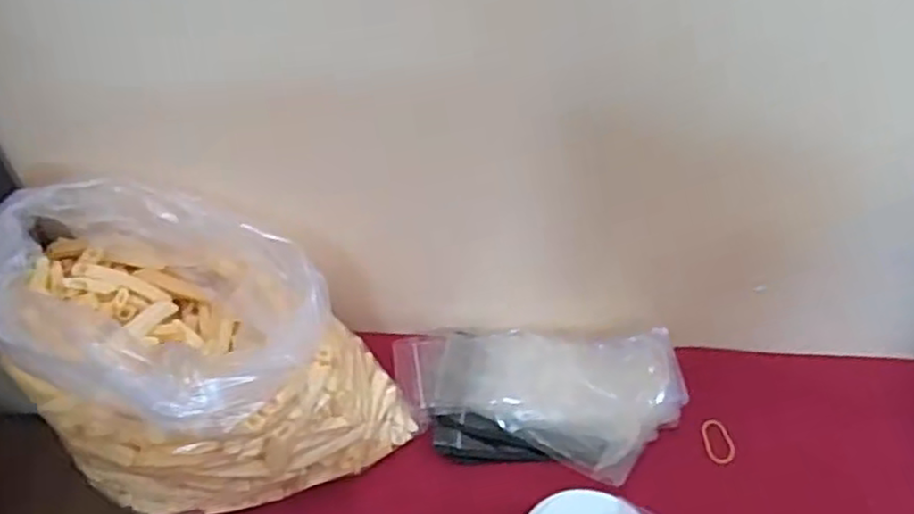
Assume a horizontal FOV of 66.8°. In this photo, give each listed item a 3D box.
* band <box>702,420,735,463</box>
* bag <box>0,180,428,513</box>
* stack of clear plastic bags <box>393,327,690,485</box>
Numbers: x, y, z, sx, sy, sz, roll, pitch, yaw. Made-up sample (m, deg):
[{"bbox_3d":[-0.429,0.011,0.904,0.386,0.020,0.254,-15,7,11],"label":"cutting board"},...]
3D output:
[{"bbox_3d":[0.267,0.188,0.706,0.029,0.004,0.044,-9,71,-8],"label":"band"},{"bbox_3d":[-0.224,0.086,0.587,0.353,0.229,0.194,15,51,9],"label":"bag"},{"bbox_3d":[0.078,0.137,0.690,0.278,0.036,0.154,5,50,1],"label":"stack of clear plastic bags"}]

